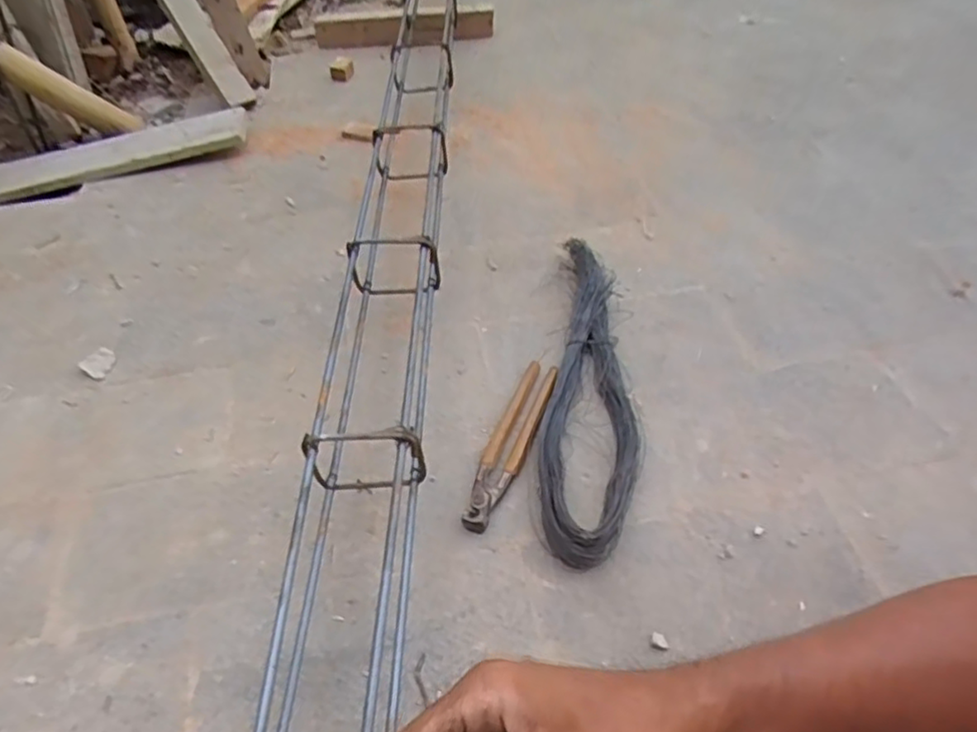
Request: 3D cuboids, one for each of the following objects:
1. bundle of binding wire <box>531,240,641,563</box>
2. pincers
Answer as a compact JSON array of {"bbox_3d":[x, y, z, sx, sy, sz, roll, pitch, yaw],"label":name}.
[{"bbox_3d":[0.121,0.011,0.731,0.105,0.051,0.438,7,50,9],"label":"bundle of binding wire"},{"bbox_3d":[0.021,0.081,0.690,0.043,0.025,0.208,17,52,17],"label":"pincers"}]

